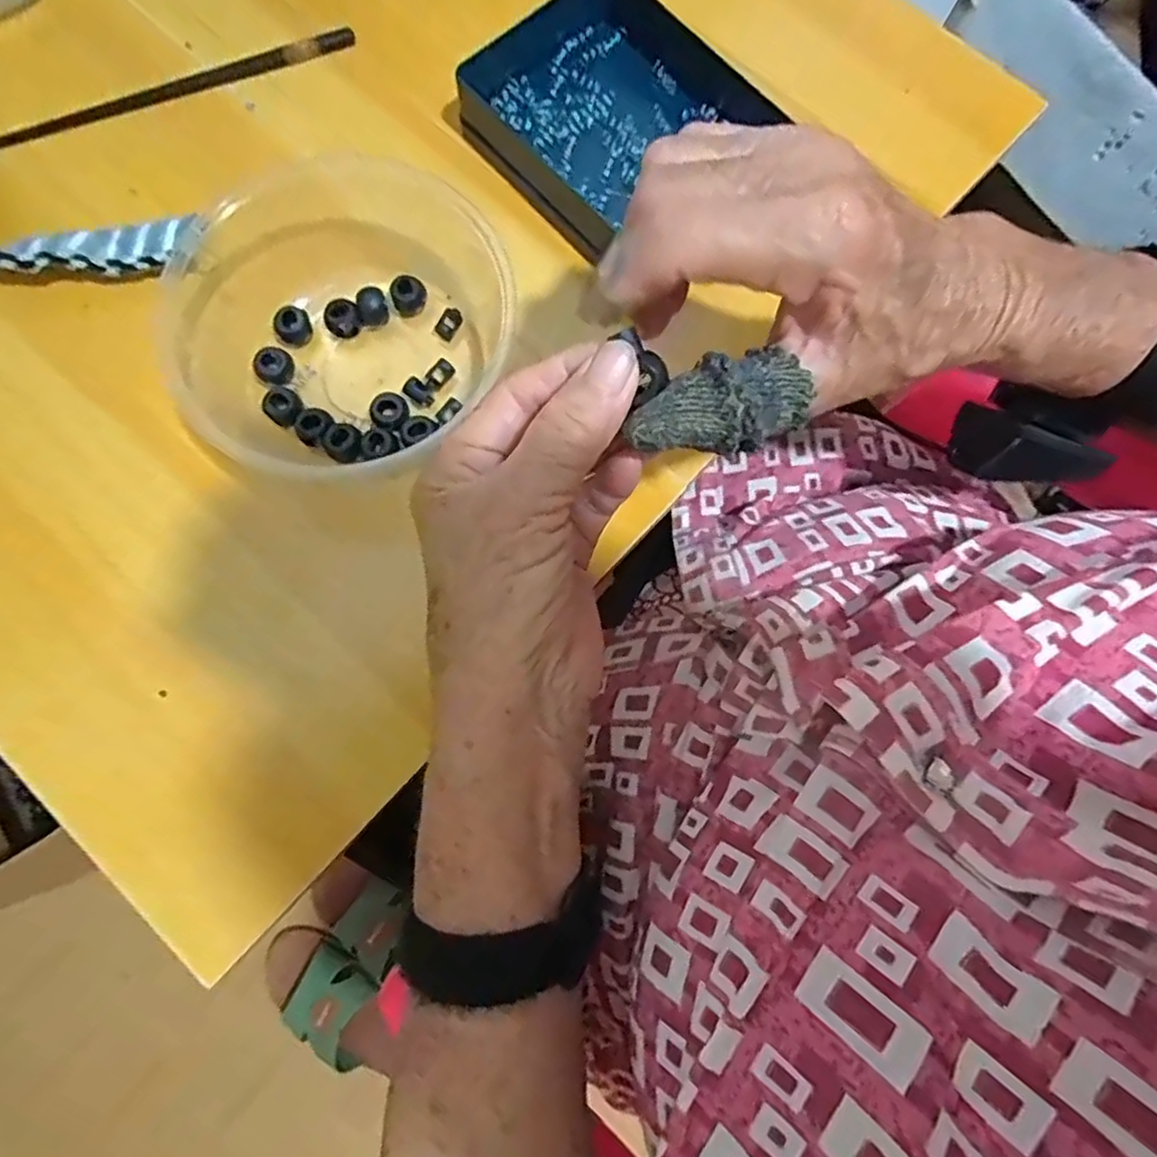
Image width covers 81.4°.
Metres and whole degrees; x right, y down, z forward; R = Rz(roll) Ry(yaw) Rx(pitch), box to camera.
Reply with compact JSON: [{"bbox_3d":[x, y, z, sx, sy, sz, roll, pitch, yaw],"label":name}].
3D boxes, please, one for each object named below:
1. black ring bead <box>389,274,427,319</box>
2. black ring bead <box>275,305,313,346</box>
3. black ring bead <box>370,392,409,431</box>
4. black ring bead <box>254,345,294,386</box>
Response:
[{"bbox_3d":[-0.084,-0.139,0.330,0.017,0.015,0.013,-21,80,-5],"label":"black ring bead"},{"bbox_3d":[-0.138,-0.122,0.325,0.015,0.009,0.016,0,79,-1],"label":"black ring bead"},{"bbox_3d":[-0.088,-0.078,0.315,0.017,0.009,0.018,0,79,-1],"label":"black ring bead"},{"bbox_3d":[-0.144,-0.100,0.319,0.017,0.011,0.016,0,79,-1],"label":"black ring bead"}]

